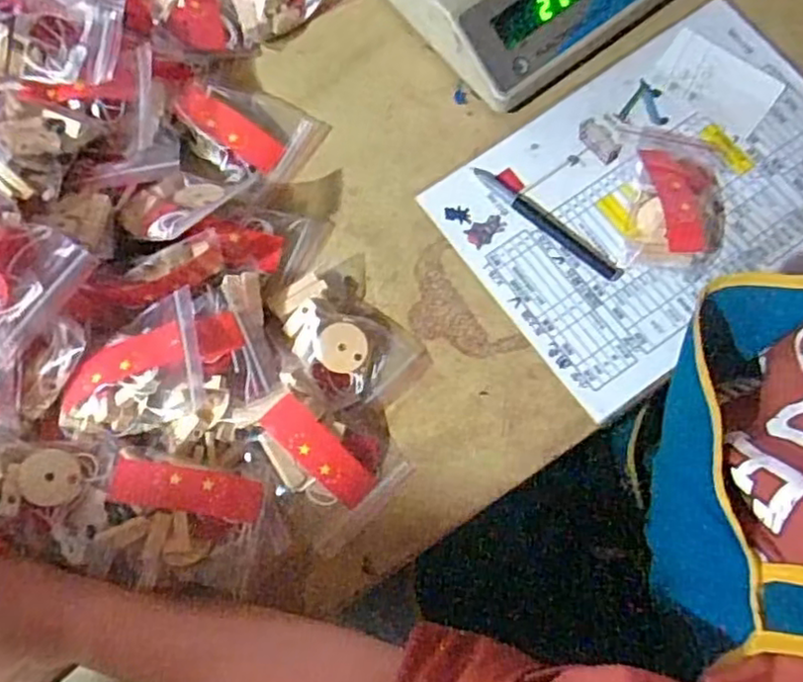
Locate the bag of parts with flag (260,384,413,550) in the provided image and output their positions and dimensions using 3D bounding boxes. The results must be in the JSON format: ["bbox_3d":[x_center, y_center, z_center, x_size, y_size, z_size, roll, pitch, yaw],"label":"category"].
[{"bbox_3d":[-0.045,0.075,0.438,0.079,0.041,0.092,-36,75,-7],"label":"bag of parts with flag"}]

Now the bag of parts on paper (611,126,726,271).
[{"bbox_3d":[0.196,-0.108,0.486,0.075,0.033,0.114,3,74,5],"label":"bag of parts on paper"}]

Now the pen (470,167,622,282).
[{"bbox_3d":[0.104,-0.087,0.494,0.129,0.008,0.016,40,80,13],"label":"pen"}]

